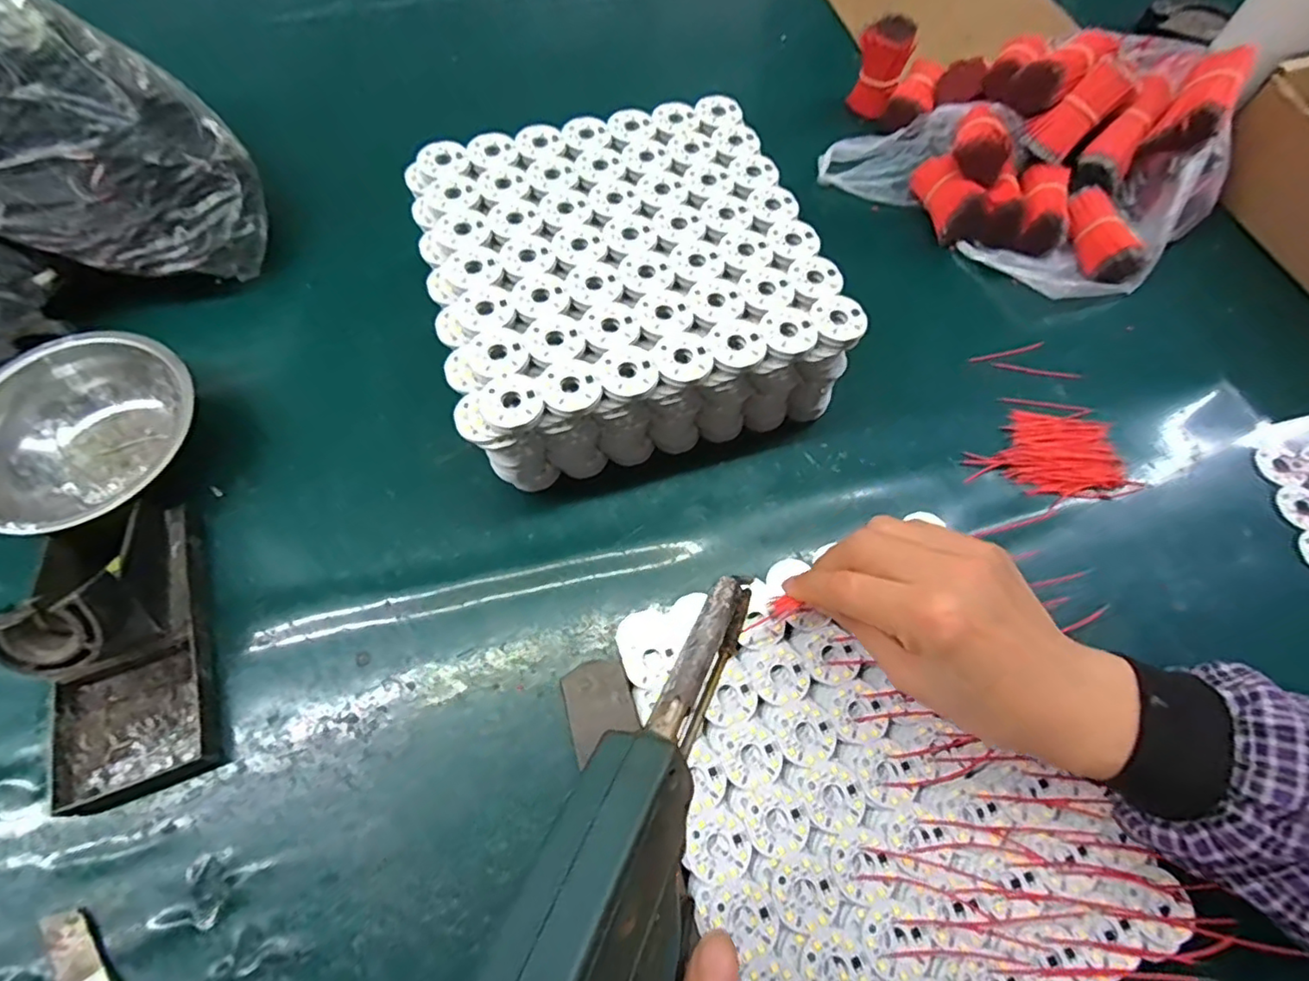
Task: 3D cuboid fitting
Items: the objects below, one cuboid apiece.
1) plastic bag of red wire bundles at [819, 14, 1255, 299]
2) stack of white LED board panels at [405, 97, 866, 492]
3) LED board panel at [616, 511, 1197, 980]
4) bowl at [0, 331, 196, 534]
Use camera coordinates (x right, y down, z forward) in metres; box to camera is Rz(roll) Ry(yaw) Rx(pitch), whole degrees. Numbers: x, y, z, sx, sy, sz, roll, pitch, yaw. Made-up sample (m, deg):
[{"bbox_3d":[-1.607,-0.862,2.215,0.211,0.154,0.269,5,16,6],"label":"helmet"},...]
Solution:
[{"bbox_3d":[0.301,-0.293,0.478,0.289,0.094,0.226,35,68,15],"label":"plastic bag of red wire bundles"},{"bbox_3d":[-0.021,-0.127,0.386,0.220,0.096,0.208,-16,65,-9],"label":"stack of white LED board panels"},{"bbox_3d":[0.107,0.140,0.298,0.202,0.004,0.221,-18,66,-10],"label":"LED board panel"},{"bbox_3d":[-0.346,-0.035,0.362,0.124,0.044,0.124,0,64,-1],"label":"bowl"}]

